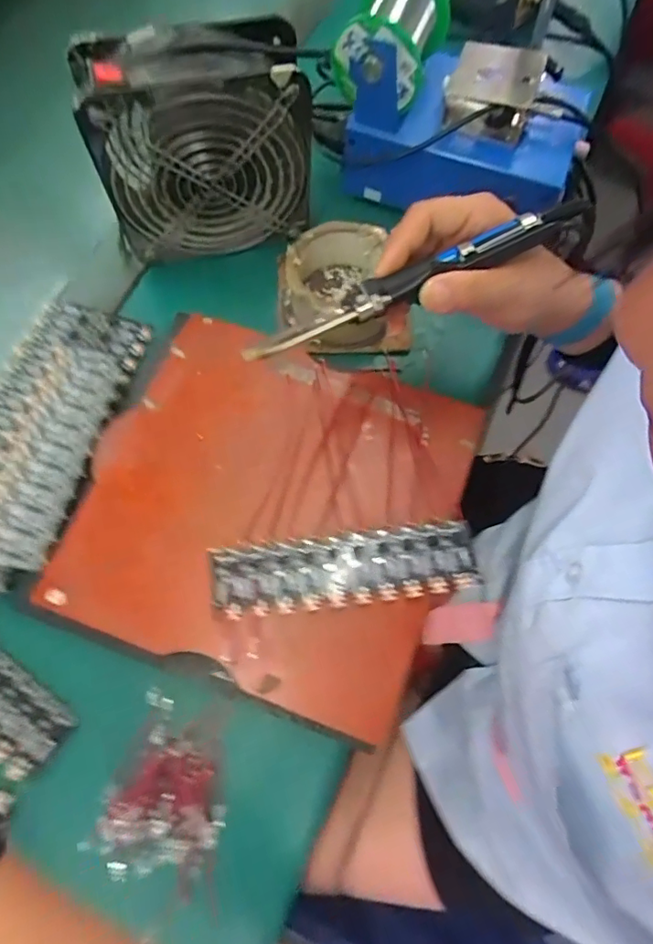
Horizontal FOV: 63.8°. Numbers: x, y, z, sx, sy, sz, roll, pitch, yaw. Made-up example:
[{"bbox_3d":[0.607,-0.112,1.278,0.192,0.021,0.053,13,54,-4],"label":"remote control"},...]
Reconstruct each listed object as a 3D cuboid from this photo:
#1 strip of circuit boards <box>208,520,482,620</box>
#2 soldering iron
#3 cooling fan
[{"bbox_3d":[0.012,0.060,0.328,0.163,0.009,0.045,-7,69,-1],"label":"strip of circuit boards"},{"bbox_3d":[0.053,-0.111,0.297,0.212,0.016,0.021,-25,70,0],"label":"soldering iron"},{"bbox_3d":[-0.093,-0.236,0.390,0.156,0.145,0.059,-15,69,-4],"label":"cooling fan"}]

